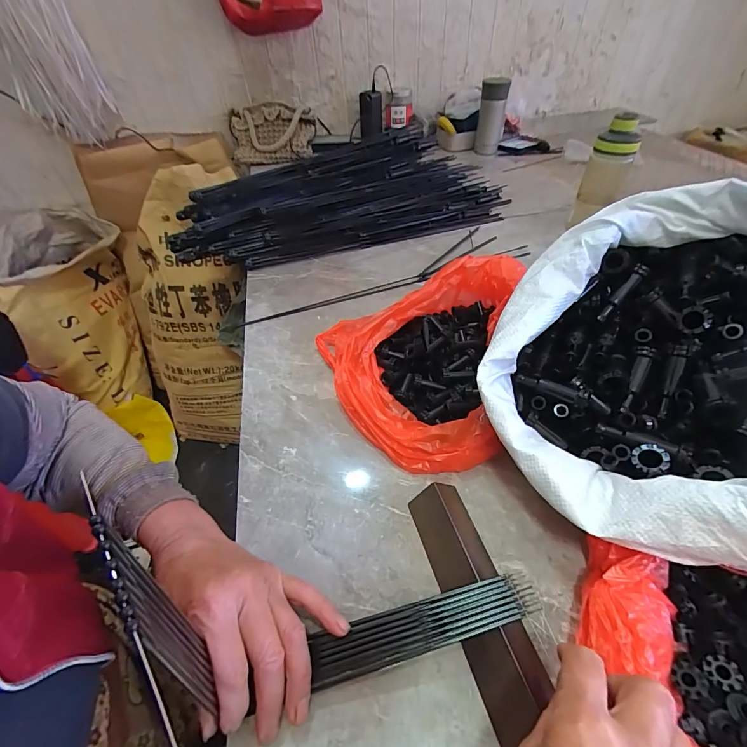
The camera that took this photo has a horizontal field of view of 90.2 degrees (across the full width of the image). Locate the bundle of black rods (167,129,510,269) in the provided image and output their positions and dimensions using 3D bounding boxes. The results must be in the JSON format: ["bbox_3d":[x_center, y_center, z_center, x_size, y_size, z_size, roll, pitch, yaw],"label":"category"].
[{"bbox_3d":[-0.065,-0.361,0.764,0.666,0.062,0.307,-17,68,-16],"label":"bundle of black rods"}]

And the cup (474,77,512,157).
[{"bbox_3d":[0.322,-0.702,1.023,0.070,0.167,0.064,10,46,13],"label":"cup"}]

